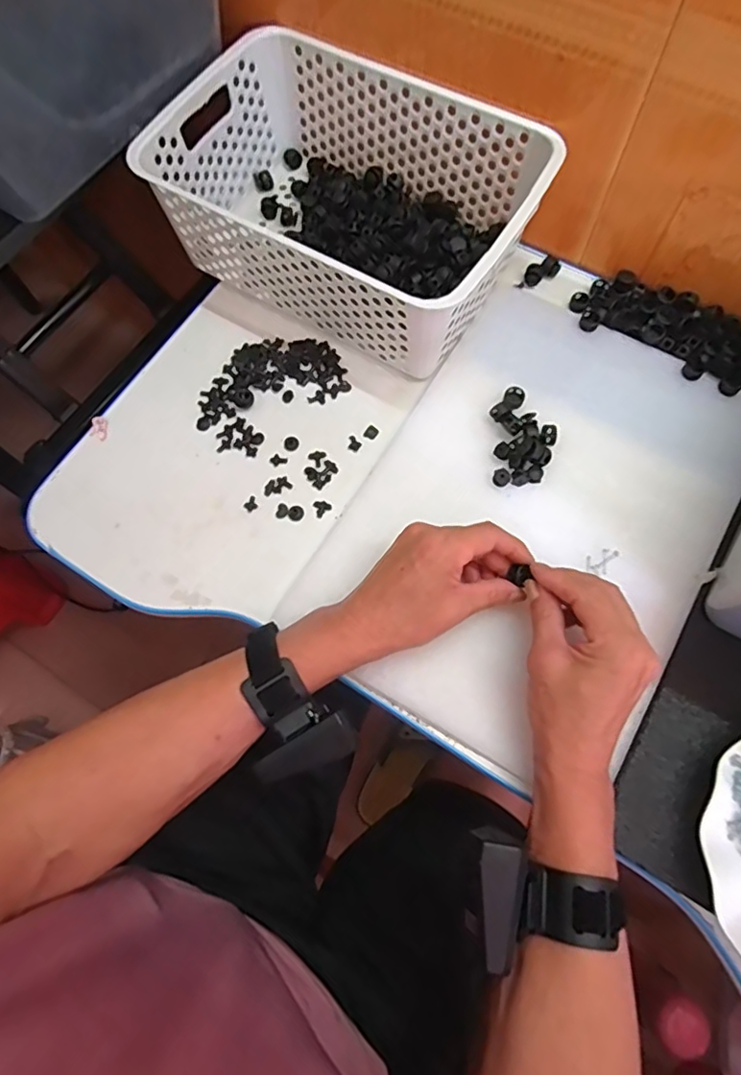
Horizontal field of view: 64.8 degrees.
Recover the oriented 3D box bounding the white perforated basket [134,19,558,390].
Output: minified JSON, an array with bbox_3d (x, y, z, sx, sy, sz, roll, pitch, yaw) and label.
[{"bbox_3d":[-0.017,-0.294,0.518,0.309,0.106,0.203,30,75,12],"label":"white perforated basket"}]

